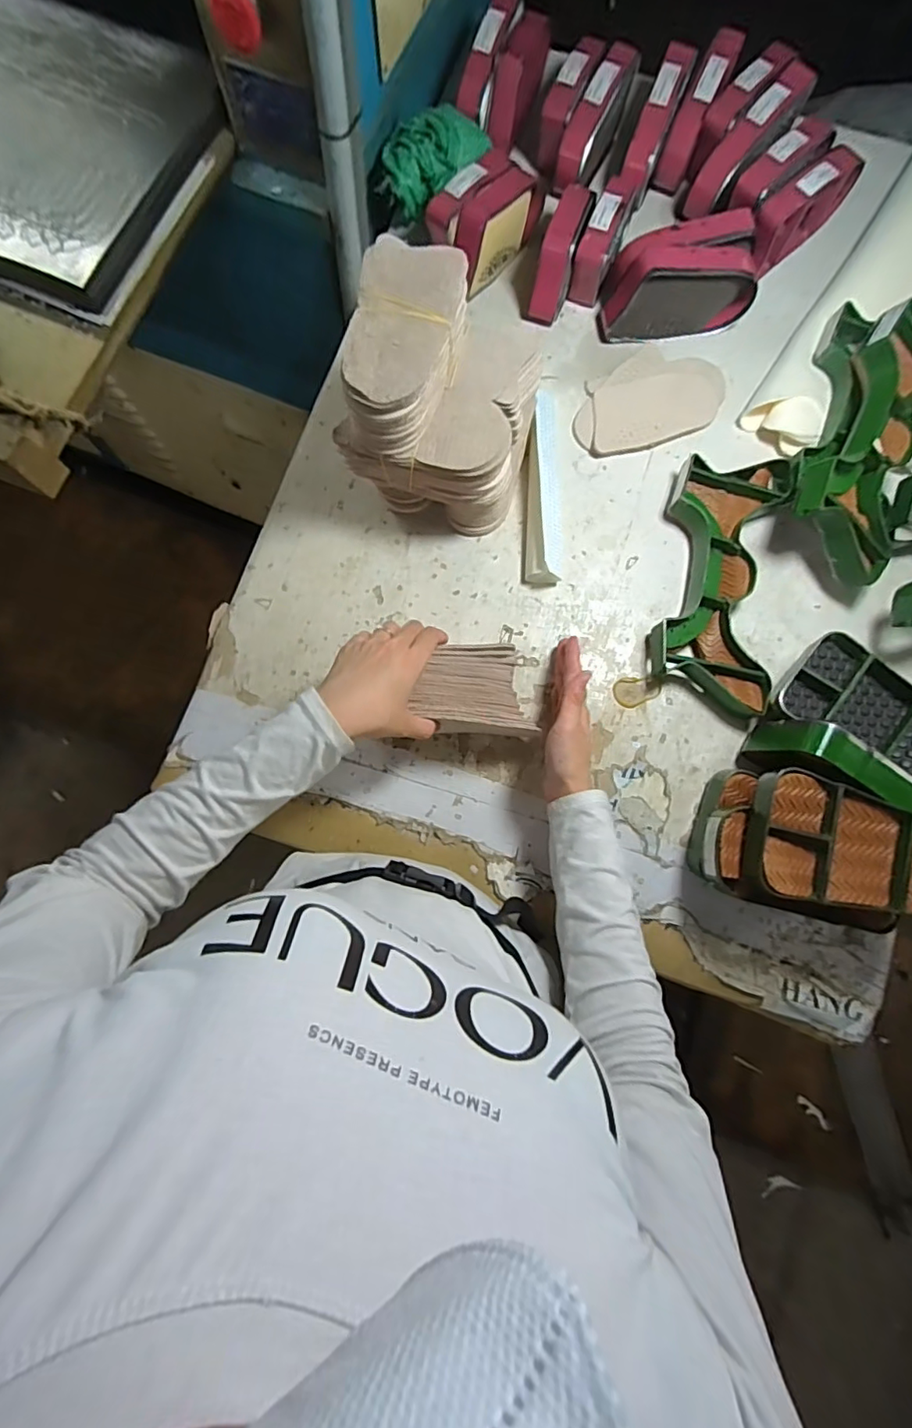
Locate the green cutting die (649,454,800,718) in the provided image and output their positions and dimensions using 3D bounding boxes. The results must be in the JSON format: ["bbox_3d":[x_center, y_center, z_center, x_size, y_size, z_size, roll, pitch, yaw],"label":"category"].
[{"bbox_3d":[0.271,-0.142,0.563,0.116,0.034,0.272,12,80,1],"label":"green cutting die"}]

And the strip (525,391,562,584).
[{"bbox_3d":[0.092,-0.240,0.578,0.039,0.045,0.206,1,80,-1],"label":"strip"}]

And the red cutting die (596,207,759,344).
[{"bbox_3d":[0.240,-0.469,0.594,0.153,0.084,0.063,-9,80,-3],"label":"red cutting die"}]

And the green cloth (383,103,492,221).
[{"bbox_3d":[-0.021,-0.608,0.601,0.126,0.053,0.059,-29,81,-6],"label":"green cloth"}]

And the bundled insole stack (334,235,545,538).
[{"bbox_3d":[-0.011,-0.281,0.511,0.155,0.173,0.148,15,80,2],"label":"bundled insole stack"}]

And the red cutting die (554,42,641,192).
[{"bbox_3d":[0.156,-0.666,0.630,0.035,0.078,0.153,27,80,4],"label":"red cutting die"}]

